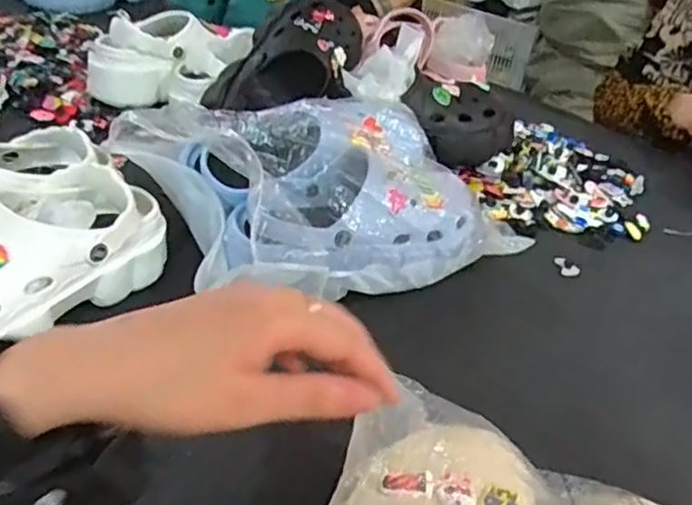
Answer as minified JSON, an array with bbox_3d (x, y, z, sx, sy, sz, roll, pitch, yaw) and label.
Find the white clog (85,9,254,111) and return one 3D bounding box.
[{"bbox_3d":[-0.236,-0.259,0.875,0.216,0.100,0.118,12,36,6],"label":"white clog"}]

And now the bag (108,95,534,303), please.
[{"bbox_3d":[-0.029,-0.071,0.632,0.345,0.116,0.235,-10,39,-22],"label":"bag"}]

